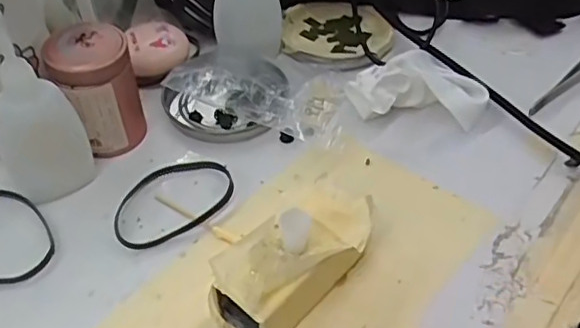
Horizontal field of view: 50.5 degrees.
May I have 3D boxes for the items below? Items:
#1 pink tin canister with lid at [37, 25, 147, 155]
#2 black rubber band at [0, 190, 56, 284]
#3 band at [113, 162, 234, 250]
[{"bbox_3d":[-0.110,-0.041,0.353,0.042,0.065,0.043,8,46,7],"label":"pink tin canister with lid"},{"bbox_3d":[-0.152,0.036,0.319,0.049,0.005,0.066,-23,50,-21],"label":"black rubber band"},{"bbox_3d":[-0.064,0.019,0.337,0.071,0.005,0.047,-25,51,-23],"label":"band"}]

